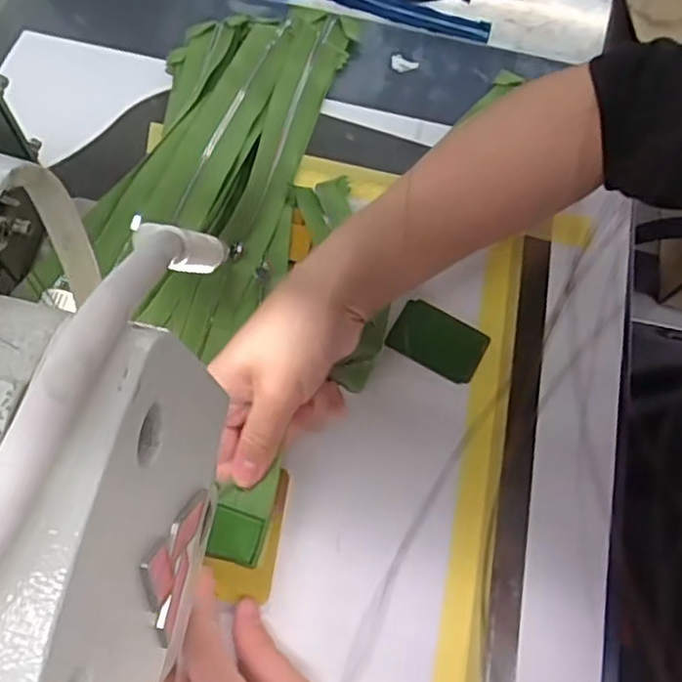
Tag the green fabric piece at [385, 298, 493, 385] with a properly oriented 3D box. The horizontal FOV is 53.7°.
[{"bbox_3d":[0.059,0.000,0.410,0.056,0.004,0.039,28,67,1],"label":"green fabric piece"}]

